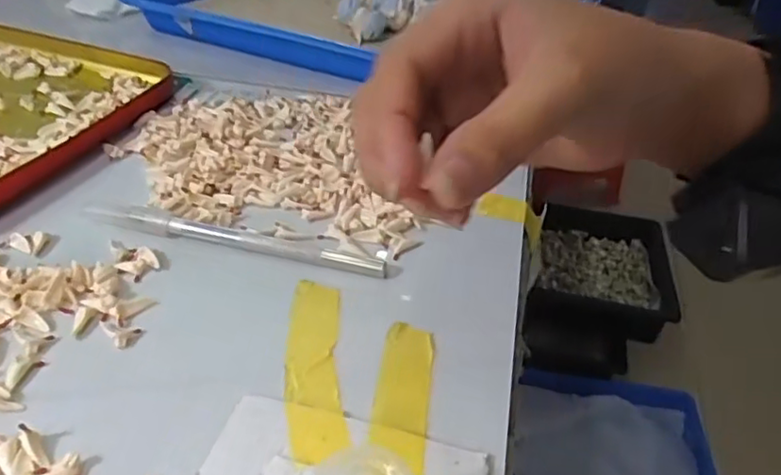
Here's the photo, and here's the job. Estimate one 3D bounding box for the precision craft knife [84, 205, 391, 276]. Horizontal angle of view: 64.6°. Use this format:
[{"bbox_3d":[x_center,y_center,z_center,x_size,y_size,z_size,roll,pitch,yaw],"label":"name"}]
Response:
[{"bbox_3d":[-0.075,-0.001,0.288,0.147,0.007,0.011,10,41,7],"label":"precision craft knife"}]

